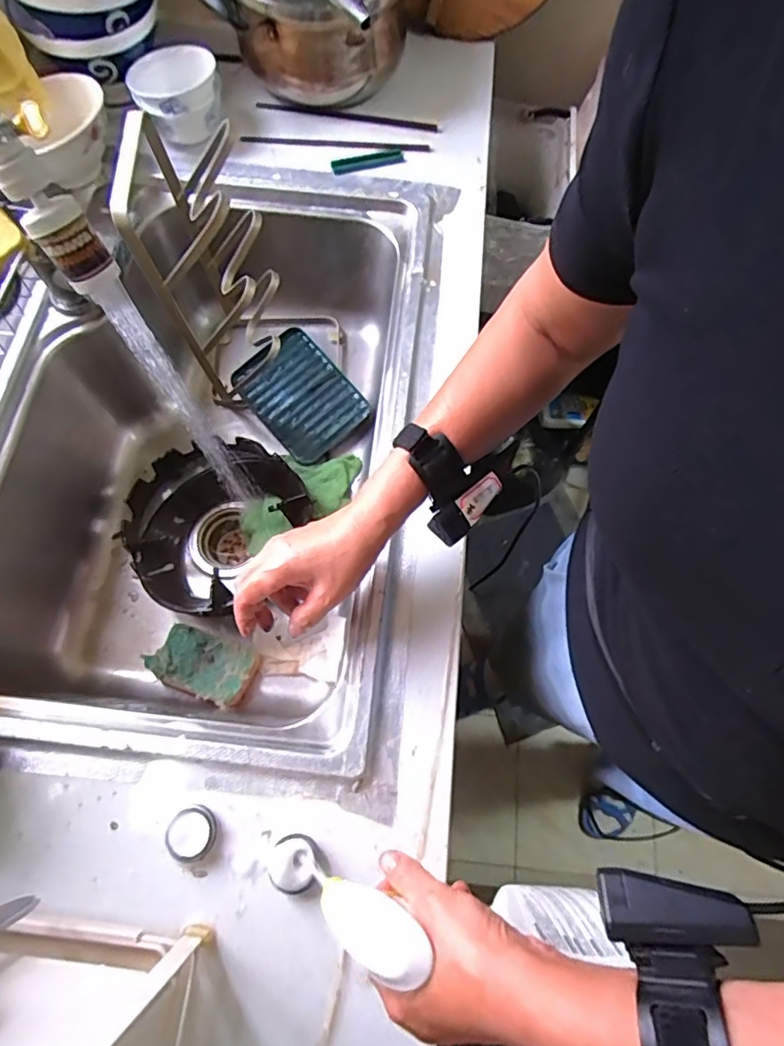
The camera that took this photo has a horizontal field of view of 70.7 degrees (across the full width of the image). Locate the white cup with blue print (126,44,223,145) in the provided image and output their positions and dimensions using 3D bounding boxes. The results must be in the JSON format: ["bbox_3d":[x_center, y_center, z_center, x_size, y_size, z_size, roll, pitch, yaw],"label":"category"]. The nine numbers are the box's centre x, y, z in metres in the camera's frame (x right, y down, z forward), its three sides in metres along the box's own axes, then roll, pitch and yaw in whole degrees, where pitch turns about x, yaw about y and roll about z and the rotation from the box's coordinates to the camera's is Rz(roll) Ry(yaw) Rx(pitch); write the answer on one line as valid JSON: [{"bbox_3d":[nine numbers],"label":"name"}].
[{"bbox_3d":[-0.265,-0.531,0.688,0.106,0.060,0.102,0,70,0],"label":"white cup with blue print"}]

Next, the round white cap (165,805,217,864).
[{"bbox_3d":[-0.163,0.253,0.450,0.038,0.014,0.038,0,70,0],"label":"round white cap"}]

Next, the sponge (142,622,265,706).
[{"bbox_3d":[-0.228,0.169,0.663,0.124,0.032,0.073,18,71,5],"label":"sponge"}]

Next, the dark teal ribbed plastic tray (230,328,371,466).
[{"bbox_3d":[-0.130,-0.182,0.787,0.129,0.019,0.173,-40,86,-6],"label":"dark teal ribbed plastic tray"}]

